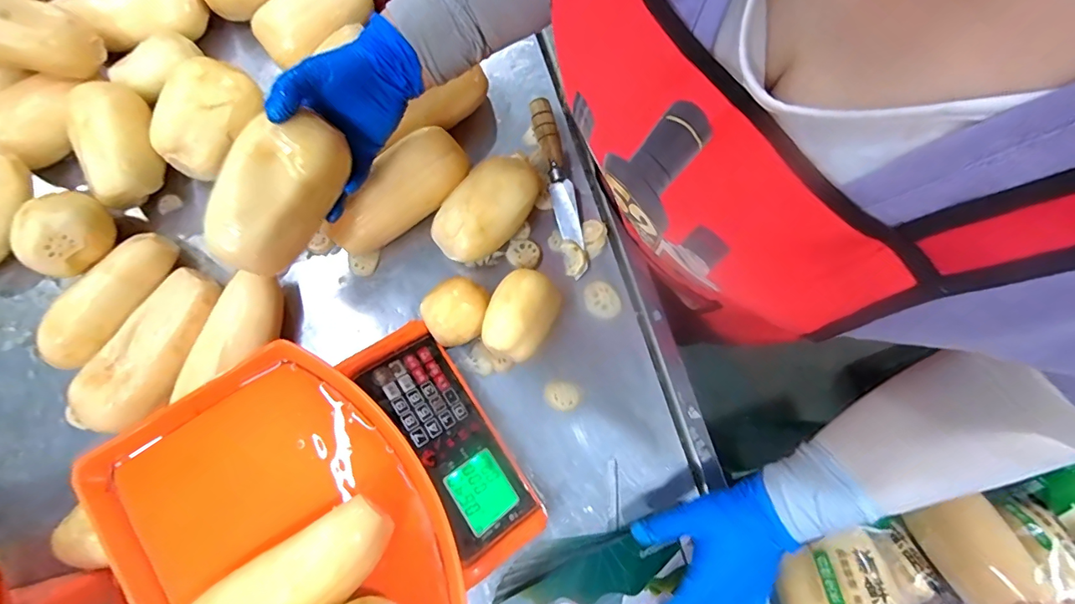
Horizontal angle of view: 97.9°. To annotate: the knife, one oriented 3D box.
[{"bbox_3d":[0.026,-0.128,0.522,0.026,0.029,0.200,-14,81,-3],"label":"knife"}]

